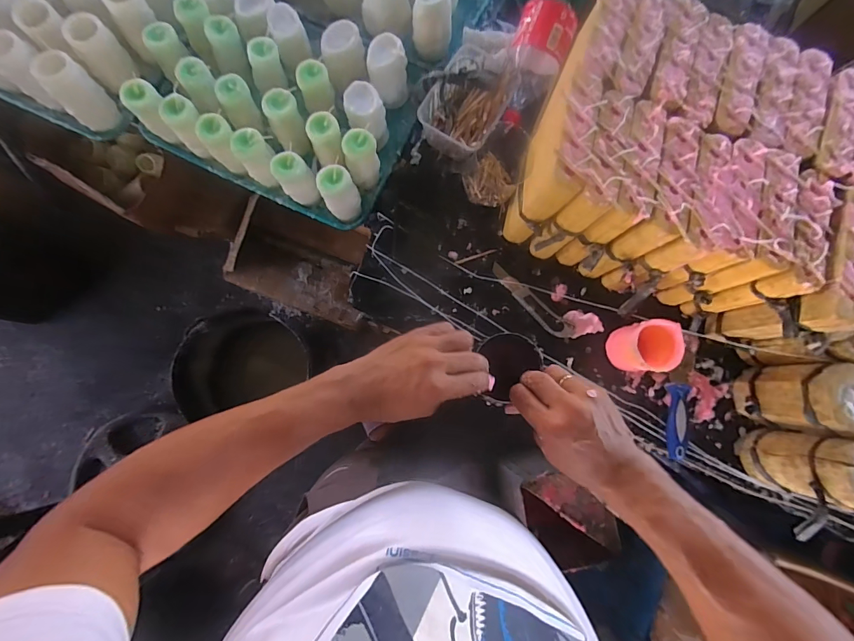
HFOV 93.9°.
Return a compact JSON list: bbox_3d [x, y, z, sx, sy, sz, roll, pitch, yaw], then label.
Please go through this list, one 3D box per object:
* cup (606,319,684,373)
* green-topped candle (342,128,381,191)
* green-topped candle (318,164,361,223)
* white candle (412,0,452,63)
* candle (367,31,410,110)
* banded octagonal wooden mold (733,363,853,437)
[{"bbox_3d":[0.345,0.042,0.641,0.071,0.090,0.082,1,82,-3],"label":"cup"},{"bbox_3d":[-0.110,-0.271,0.683,0.056,0.104,0.053,0,82,-3],"label":"green-topped candle"},{"bbox_3d":[-0.145,-0.212,0.672,0.061,0.102,0.053,-32,84,-7],"label":"green-topped candle"},{"bbox_3d":[0.012,-0.551,0.728,0.071,0.097,0.084,9,81,-1],"label":"white candle"},{"bbox_3d":[-0.069,-0.447,0.711,0.072,0.097,0.076,-5,82,-3],"label":"candle"},{"bbox_3d":[0.572,0.118,0.614,0.103,0.158,0.101,0,82,-3],"label":"banded octagonal wooden mold"}]

